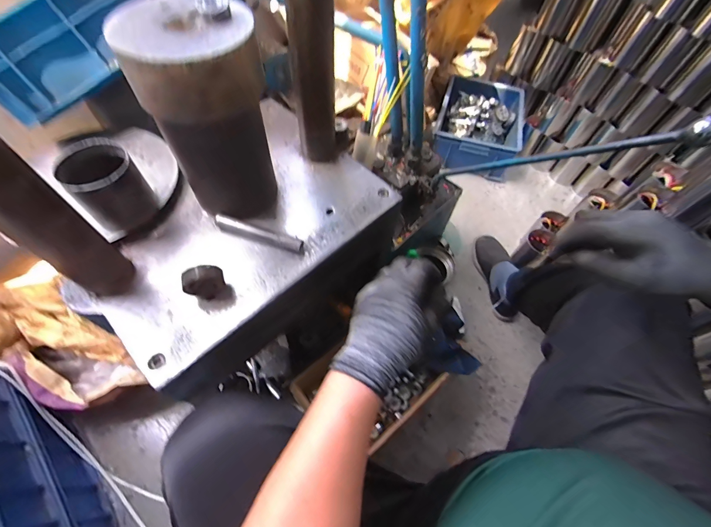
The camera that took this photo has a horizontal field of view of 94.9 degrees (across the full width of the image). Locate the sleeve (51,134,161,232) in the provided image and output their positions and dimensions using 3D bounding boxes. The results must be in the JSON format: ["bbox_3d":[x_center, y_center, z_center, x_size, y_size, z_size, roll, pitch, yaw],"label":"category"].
[{"bbox_3d":[-0.346,-0.108,0.465,0.085,0.105,0.098,-39,68,-22],"label":"sleeve"}]

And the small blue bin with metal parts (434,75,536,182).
[{"bbox_3d":[0.476,-0.525,1.262,0.310,0.153,0.400,18,60,8],"label":"small blue bin with metal parts"}]

